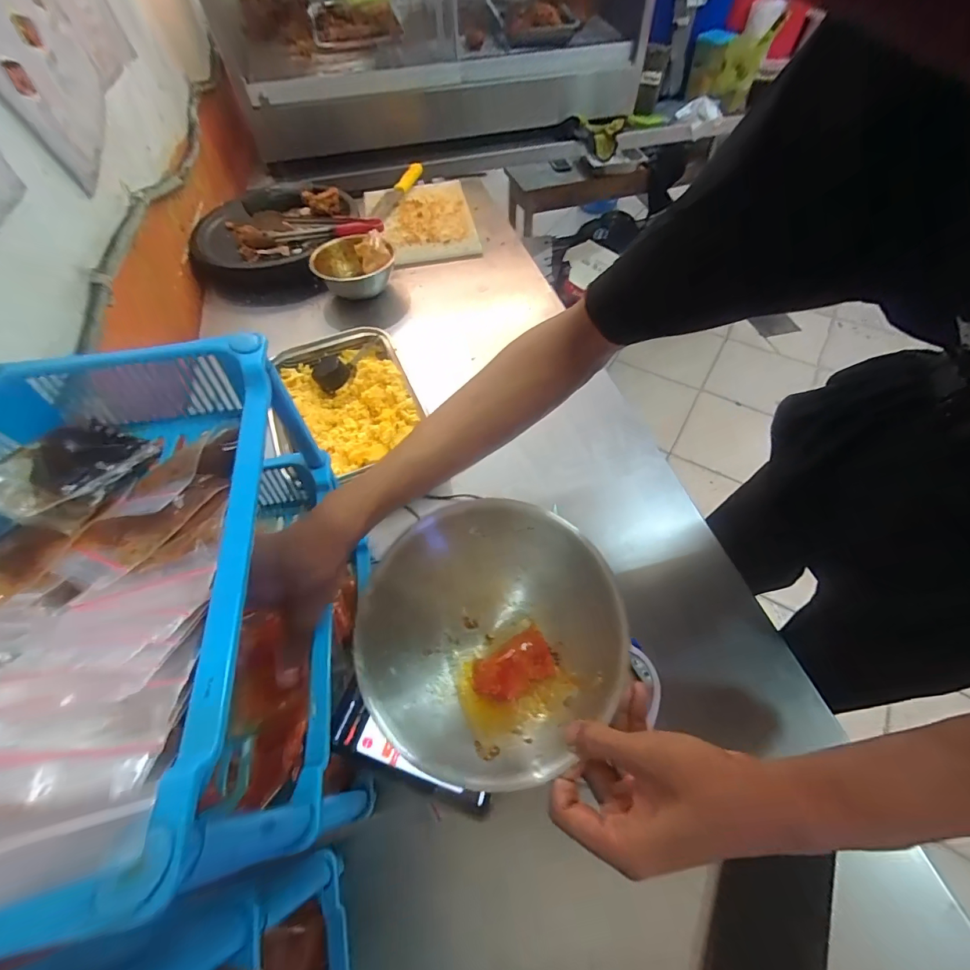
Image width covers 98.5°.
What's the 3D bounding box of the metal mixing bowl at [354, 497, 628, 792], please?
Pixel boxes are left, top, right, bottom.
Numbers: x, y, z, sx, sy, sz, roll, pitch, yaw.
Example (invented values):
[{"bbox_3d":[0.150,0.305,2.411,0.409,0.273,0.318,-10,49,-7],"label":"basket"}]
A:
[{"bbox_3d":[0.001,0.118,0.330,0.172,0.091,0.186,-1,57,1],"label":"metal mixing bowl"}]

